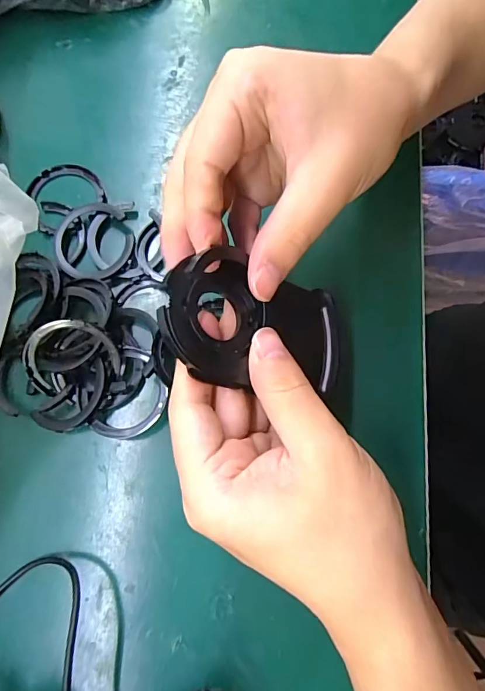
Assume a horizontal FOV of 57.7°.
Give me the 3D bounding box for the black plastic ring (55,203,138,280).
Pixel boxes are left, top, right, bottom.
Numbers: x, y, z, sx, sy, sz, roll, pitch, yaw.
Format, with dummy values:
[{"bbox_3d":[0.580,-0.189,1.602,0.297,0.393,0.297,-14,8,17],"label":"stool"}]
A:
[{"bbox_3d":[-0.091,-0.064,0.274,0.050,0.011,0.050,0,76,-1],"label":"black plastic ring"}]

